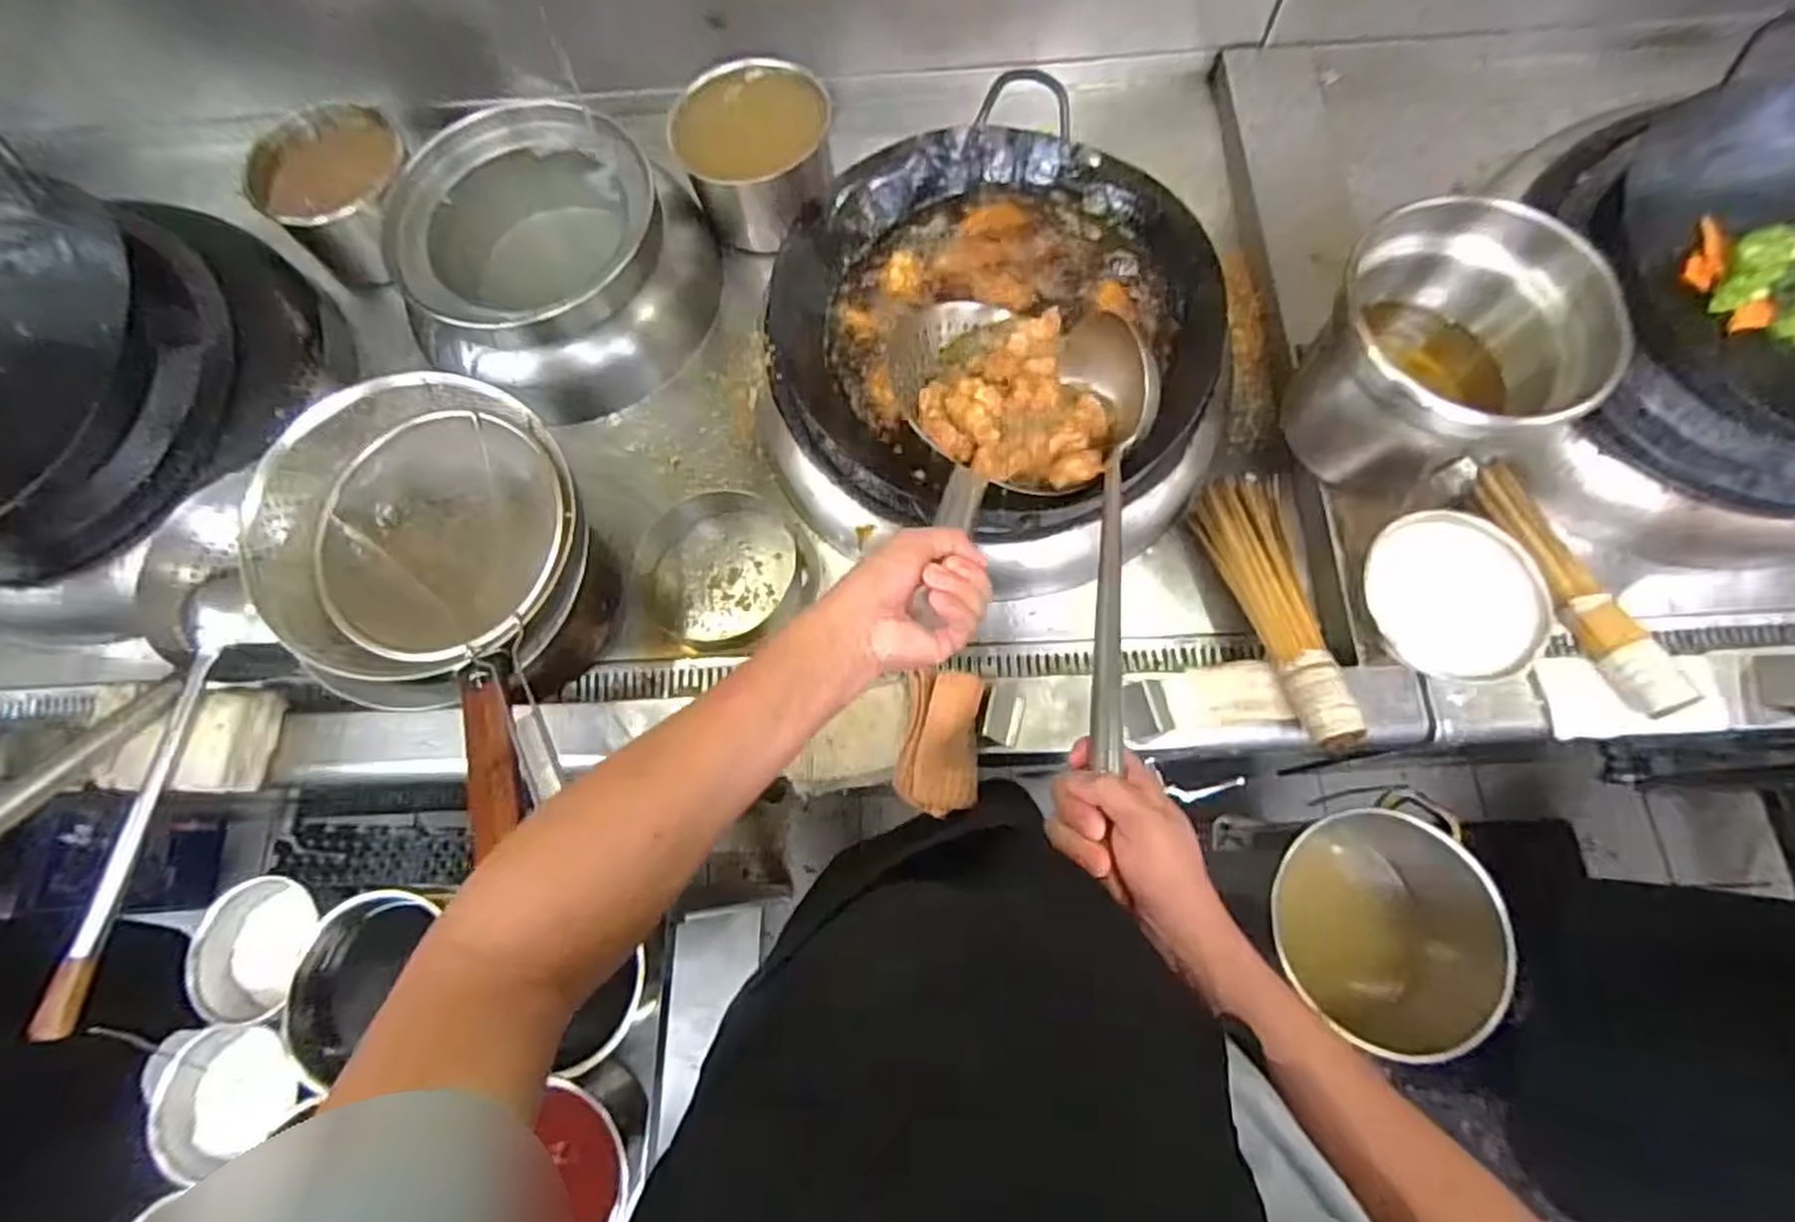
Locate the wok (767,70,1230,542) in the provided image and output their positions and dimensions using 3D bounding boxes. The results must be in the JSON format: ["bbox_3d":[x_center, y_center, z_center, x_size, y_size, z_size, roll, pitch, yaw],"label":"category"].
[{"bbox_3d":[0.105,-0.279,0.775,0.418,0.126,0.404,-1,72,2],"label":"wok"}]

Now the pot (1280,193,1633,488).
[{"bbox_3d":[0.509,-0.237,0.729,0.176,0.203,0.219,-36,74,-9],"label":"pot"}]

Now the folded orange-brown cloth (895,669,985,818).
[{"bbox_3d":[0.041,0.126,0.723,0.074,0.053,0.123,3,72,3],"label":"folded orange-brown cloth"}]

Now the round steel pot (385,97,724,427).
[{"bbox_3d":[-0.404,-0.412,0.917,0.286,0.193,0.307,-1,72,2],"label":"round steel pot"}]

